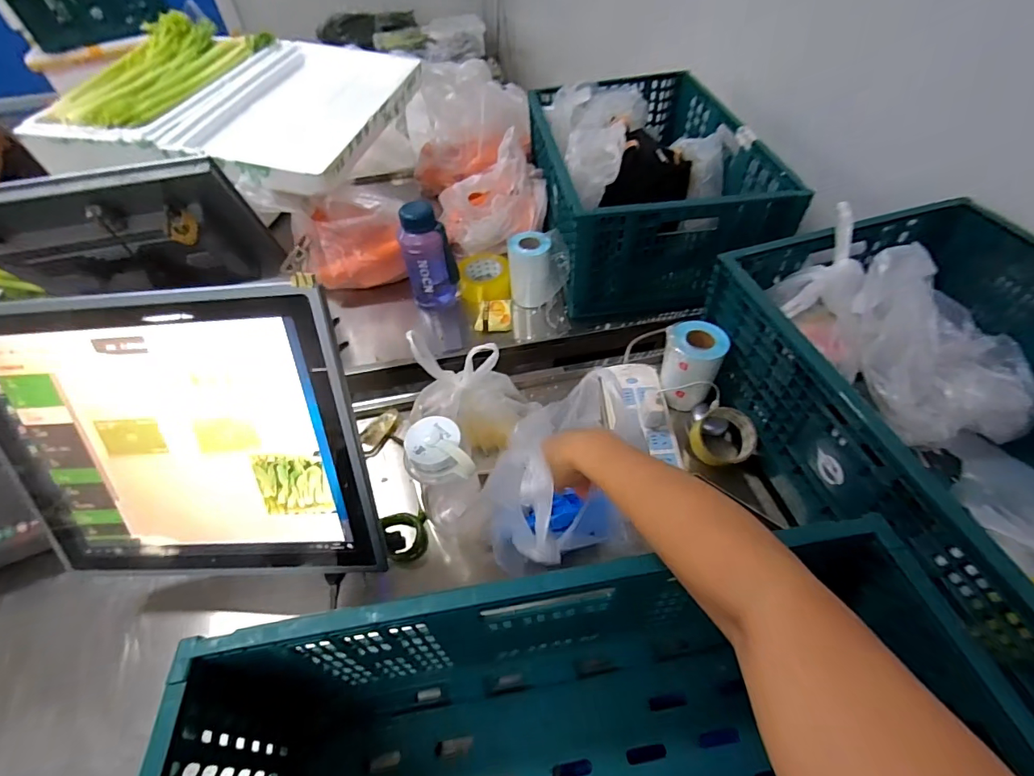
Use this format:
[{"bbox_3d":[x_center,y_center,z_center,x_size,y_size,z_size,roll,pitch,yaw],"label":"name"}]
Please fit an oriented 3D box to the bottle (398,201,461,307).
[{"bbox_3d":[-0.171,-0.243,0.905,0.077,0.218,0.073,29,58,25],"label":"bottle"}]

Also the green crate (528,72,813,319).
[{"bbox_3d":[0.262,-0.460,1.008,0.388,0.241,0.593,-7,51,-1],"label":"green crate"}]

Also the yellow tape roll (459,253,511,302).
[{"bbox_3d":[-0.068,-0.241,0.983,0.105,0.063,0.118,-4,51,1],"label":"yellow tape roll"}]

